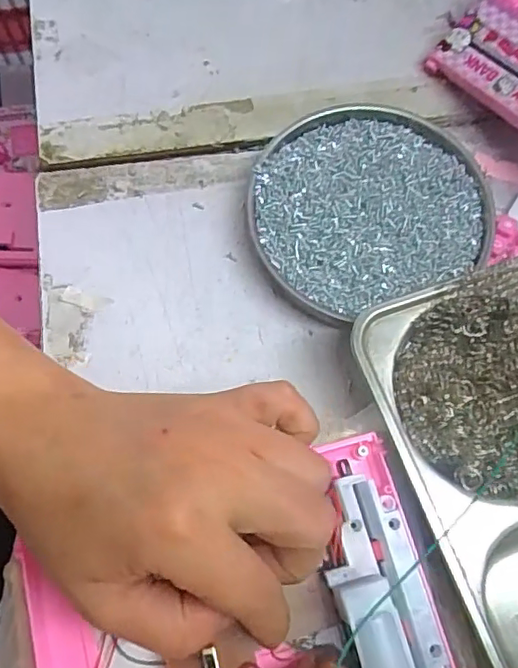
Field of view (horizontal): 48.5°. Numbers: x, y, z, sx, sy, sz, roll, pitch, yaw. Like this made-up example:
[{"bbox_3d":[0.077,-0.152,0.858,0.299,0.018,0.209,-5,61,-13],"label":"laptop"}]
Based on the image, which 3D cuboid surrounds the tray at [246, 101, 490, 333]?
[{"bbox_3d":[0.062,-0.073,0.334,0.132,0.024,0.125,1,71,-2],"label":"tray"}]

